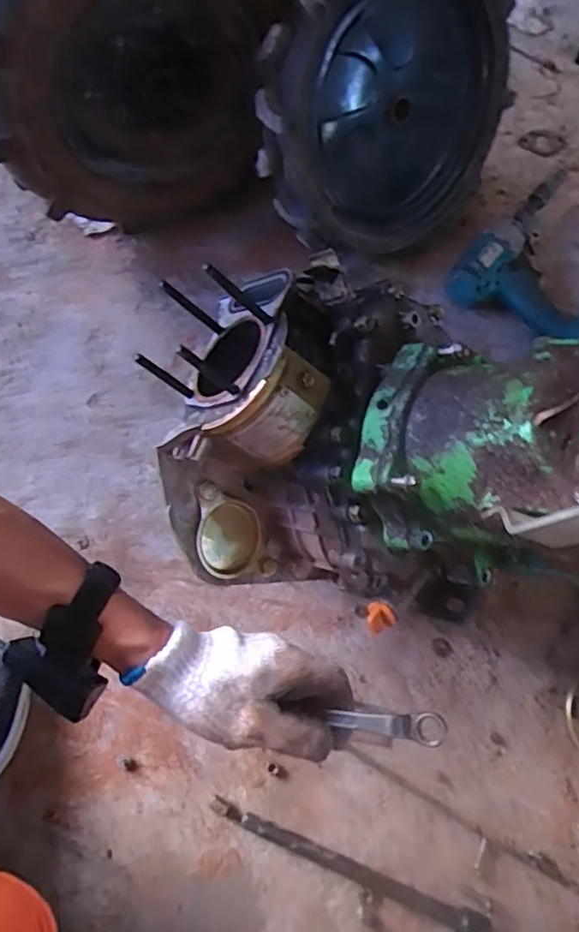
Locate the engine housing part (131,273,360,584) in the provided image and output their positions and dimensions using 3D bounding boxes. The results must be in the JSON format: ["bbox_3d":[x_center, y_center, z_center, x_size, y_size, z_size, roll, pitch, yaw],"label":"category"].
[{"bbox_3d":[-0.039,-0.024,0.552,0.144,0.172,0.237,-9,75,-4],"label":"engine housing part"}]

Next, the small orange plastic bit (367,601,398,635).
[{"bbox_3d":[0.079,0.130,0.541,0.026,0.014,0.025,0,72,-1],"label":"small orange plastic bit"}]

